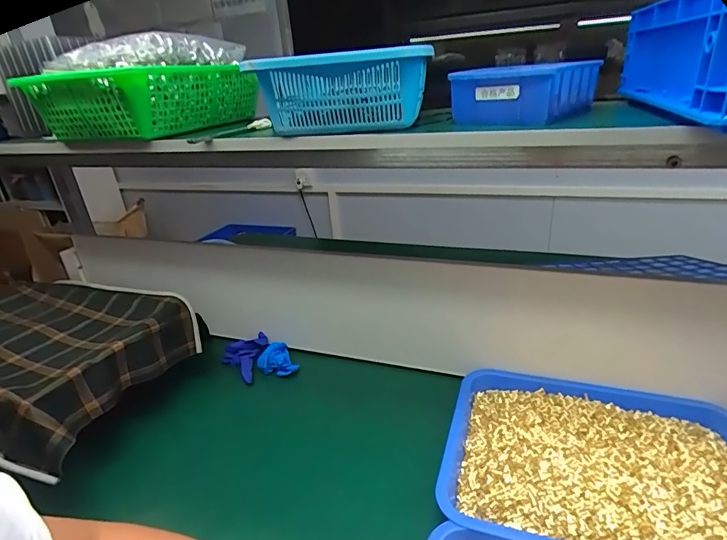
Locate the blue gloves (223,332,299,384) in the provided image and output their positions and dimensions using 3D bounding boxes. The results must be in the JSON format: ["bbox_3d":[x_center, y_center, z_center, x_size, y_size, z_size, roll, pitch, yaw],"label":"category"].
[{"bbox_3d":[-0.207,0.182,0.872,0.109,0.048,0.143,-24,31,-35],"label":"blue gloves"}]

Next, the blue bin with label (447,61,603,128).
[{"bbox_3d":[0.213,-0.229,0.562,0.117,0.057,0.172,19,34,40],"label":"blue bin with label"}]

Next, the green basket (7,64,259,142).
[{"bbox_3d":[-0.357,-0.289,0.742,0.240,0.092,0.295,4,26,19],"label":"green basket"}]

